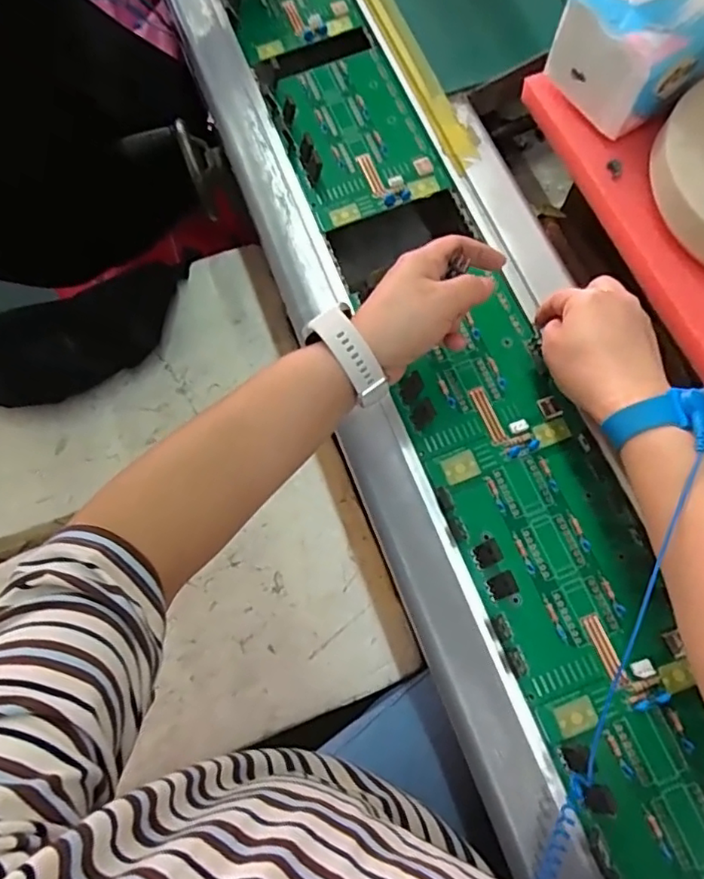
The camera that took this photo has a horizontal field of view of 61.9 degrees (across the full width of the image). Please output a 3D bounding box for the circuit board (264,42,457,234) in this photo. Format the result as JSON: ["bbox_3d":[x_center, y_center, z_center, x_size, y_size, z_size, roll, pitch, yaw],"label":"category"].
[{"bbox_3d":[-0.001,-0.283,0.537,0.122,0.019,0.181,-21,73,-5],"label":"circuit board"}]

